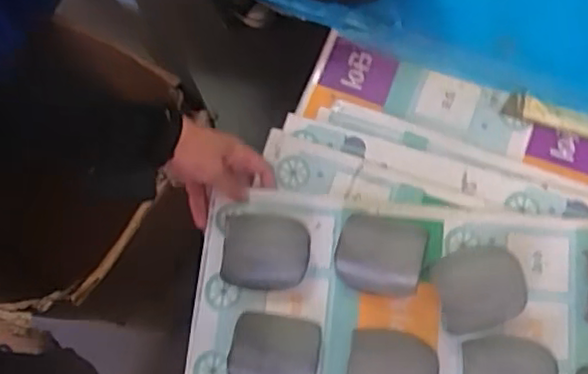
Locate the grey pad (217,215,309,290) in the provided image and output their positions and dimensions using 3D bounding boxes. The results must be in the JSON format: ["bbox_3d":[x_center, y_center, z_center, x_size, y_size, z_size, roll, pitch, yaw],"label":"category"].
[{"bbox_3d":[-0.030,0.070,0.718,0.091,0.028,0.078,0,75,2],"label":"grey pad"}]

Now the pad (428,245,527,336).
[{"bbox_3d":[0.195,0.106,0.694,0.088,0.034,0.082,-13,75,-2],"label":"pad"}]

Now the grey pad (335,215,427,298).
[{"bbox_3d":[0.093,0.076,0.716,0.091,0.017,0.082,10,94,15],"label":"grey pad"}]

